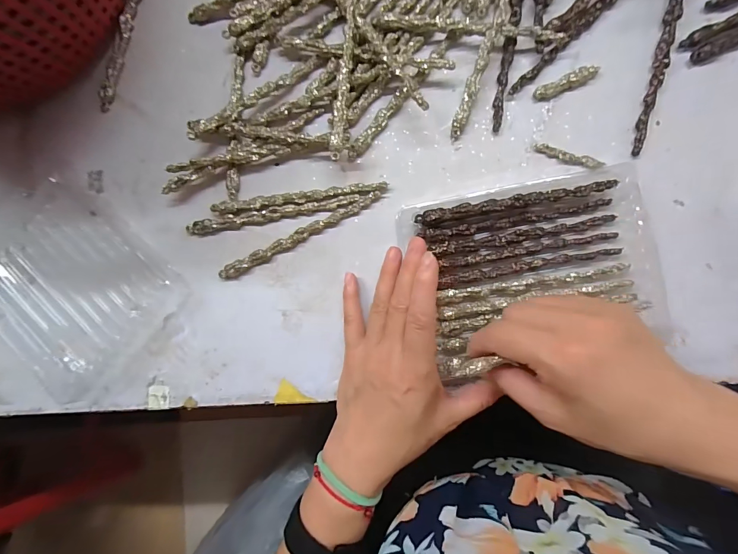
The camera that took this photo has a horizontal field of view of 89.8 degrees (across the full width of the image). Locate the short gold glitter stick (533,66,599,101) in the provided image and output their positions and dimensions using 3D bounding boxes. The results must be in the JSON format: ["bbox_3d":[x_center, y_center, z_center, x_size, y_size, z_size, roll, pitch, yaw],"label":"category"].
[{"bbox_3d":[0.161,-0.159,0.301,0.053,0.007,0.012,-23,86,6],"label":"short gold glitter stick"}]

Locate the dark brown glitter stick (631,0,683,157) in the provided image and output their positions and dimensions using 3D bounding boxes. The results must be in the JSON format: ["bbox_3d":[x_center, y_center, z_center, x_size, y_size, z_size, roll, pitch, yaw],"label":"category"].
[{"bbox_3d":[0.232,-0.173,0.294,0.011,0.010,0.152,13,90,7],"label":"dark brown glitter stick"}]

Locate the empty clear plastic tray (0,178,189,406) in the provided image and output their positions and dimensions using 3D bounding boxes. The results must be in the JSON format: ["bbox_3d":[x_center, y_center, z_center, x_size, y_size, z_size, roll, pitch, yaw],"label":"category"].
[{"bbox_3d":[-0.283,0.005,0.340,0.189,0.027,0.150,41,93,6],"label":"empty clear plastic tray"}]

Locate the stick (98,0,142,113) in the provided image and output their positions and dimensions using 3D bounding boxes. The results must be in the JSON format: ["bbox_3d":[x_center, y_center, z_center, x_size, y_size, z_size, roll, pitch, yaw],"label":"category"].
[{"bbox_3d":[-0.228,-0.235,0.346,0.014,0.011,0.159,14,91,7],"label":"stick"}]

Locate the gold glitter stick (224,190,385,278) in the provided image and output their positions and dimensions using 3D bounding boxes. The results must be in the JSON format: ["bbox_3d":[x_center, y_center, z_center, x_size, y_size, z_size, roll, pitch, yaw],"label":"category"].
[{"bbox_3d":[-0.060,-0.036,0.319,0.151,0.008,0.013,-27,86,5],"label":"gold glitter stick"}]

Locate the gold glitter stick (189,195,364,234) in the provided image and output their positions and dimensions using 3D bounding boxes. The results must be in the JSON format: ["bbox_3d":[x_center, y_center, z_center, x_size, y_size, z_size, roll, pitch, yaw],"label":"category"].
[{"bbox_3d":[-0.084,-0.054,0.321,0.153,0.009,0.012,-9,88,6],"label":"gold glitter stick"}]

